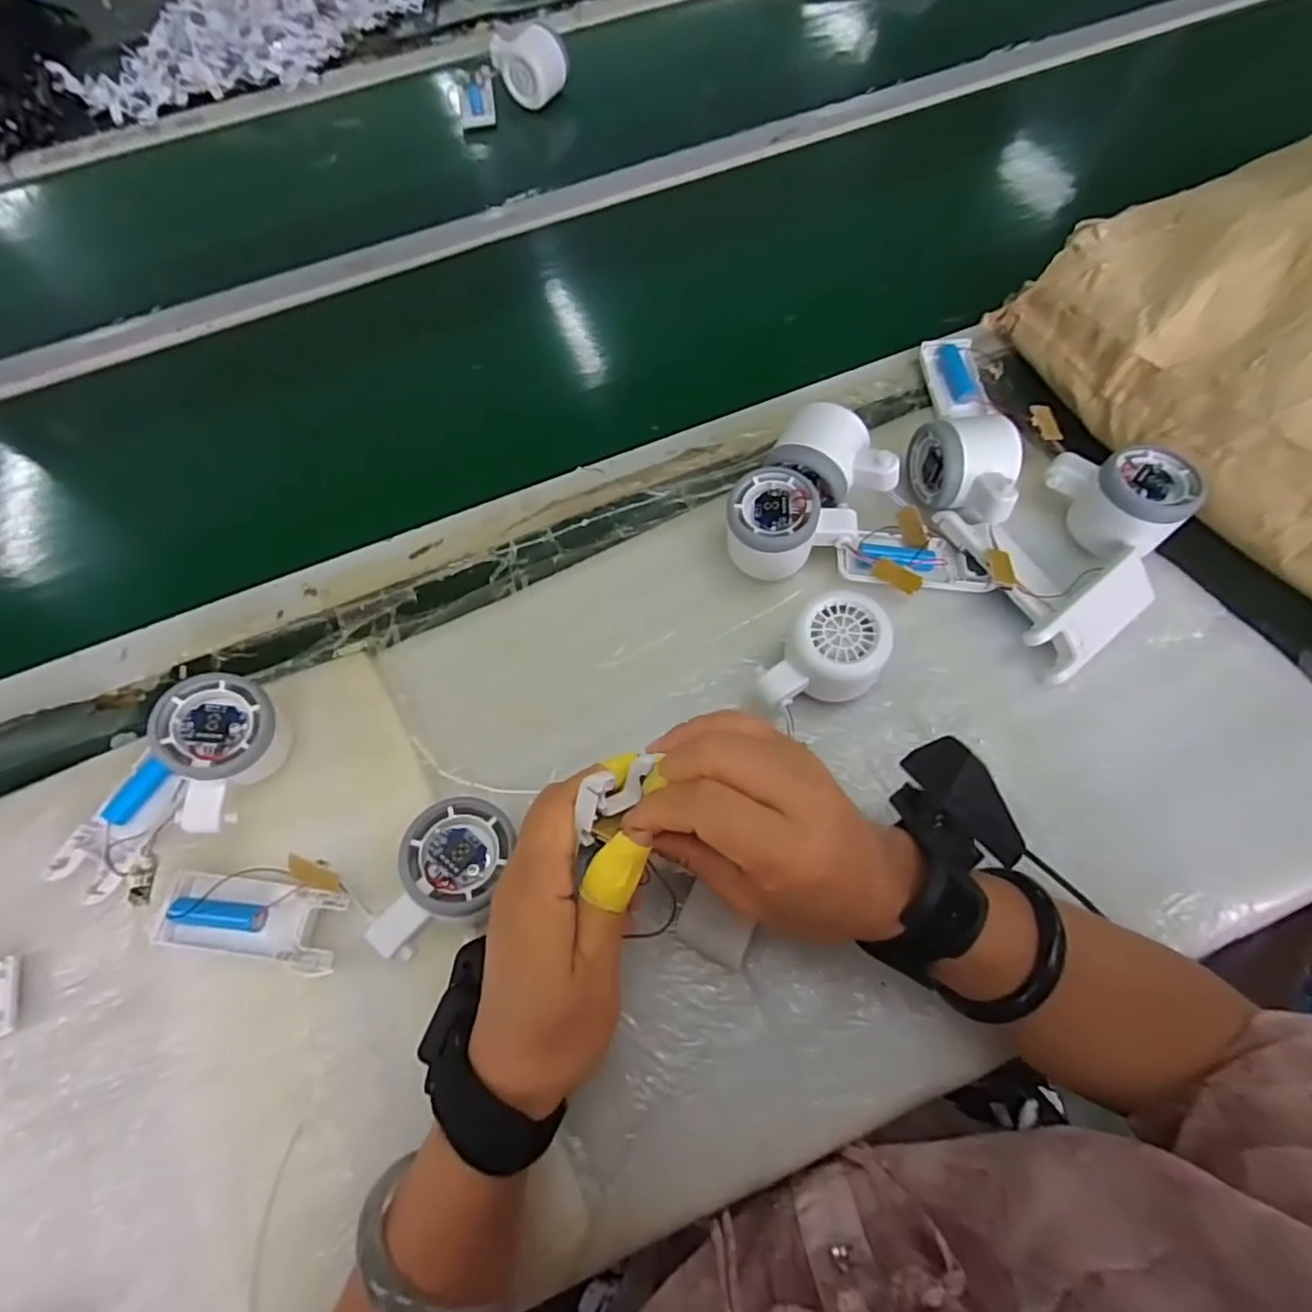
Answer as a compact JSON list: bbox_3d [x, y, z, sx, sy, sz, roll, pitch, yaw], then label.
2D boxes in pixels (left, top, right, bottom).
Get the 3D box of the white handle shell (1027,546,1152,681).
[{"bbox_3d":[0.273,-0.027,0.398,0.100,0.019,0.039,-35,93,-12],"label":"white handle shell"}]

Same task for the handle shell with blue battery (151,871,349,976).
[{"bbox_3d":[-0.225,0.143,0.350,0.104,0.017,0.044,7,66,8],"label":"handle shell with blue battery"}]

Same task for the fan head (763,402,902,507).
[{"bbox_3d":[0.123,-0.129,0.435,0.080,0.055,0.059,27,71,16],"label":"fan head"}]

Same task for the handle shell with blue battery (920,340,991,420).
[{"bbox_3d":[0.231,-0.213,0.490,0.036,0.017,0.073,-5,65,3],"label":"handle shell with blue battery"}]

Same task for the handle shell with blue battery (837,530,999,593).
[{"bbox_3d":[0.170,-0.068,0.421,0.097,0.022,0.045,2,66,6],"label":"handle shell with blue battery"}]

